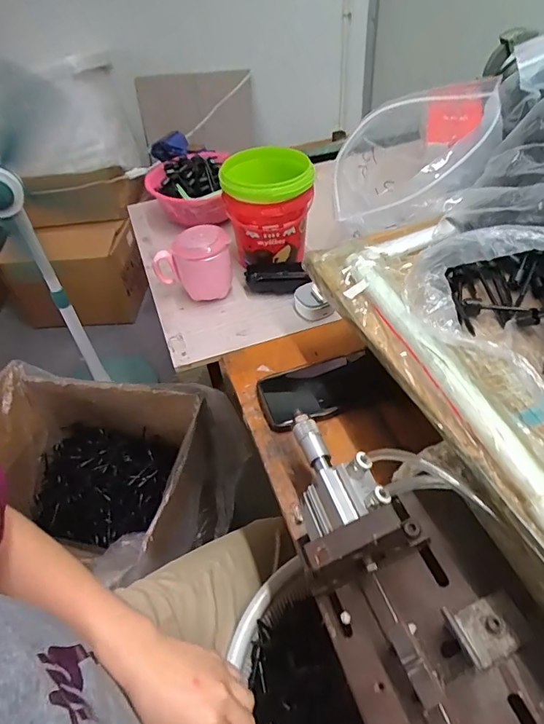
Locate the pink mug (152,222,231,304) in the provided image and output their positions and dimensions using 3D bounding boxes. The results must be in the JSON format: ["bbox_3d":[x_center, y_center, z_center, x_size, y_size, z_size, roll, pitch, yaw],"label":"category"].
[{"bbox_3d":[-0.116,-0.139,0.680,0.109,0.097,0.071,-9,46,-4],"label":"pink mug"}]

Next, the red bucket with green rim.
[{"bbox_3d":[-0.005,-0.233,0.697,0.128,0.133,0.116,-11,46,-5],"label":"red bucket with green rim"}]

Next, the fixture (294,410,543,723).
[{"bbox_3d":[0.123,0.197,0.308,0.134,0.093,0.429,-17,47,-11],"label":"fixture"}]

